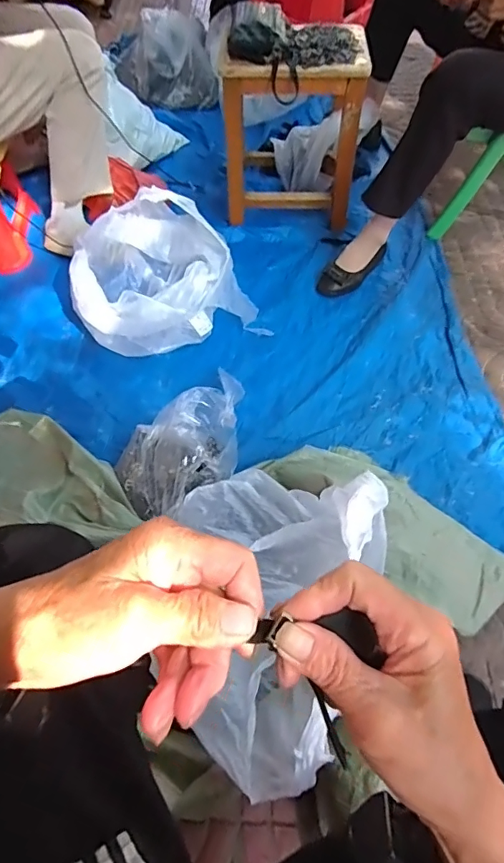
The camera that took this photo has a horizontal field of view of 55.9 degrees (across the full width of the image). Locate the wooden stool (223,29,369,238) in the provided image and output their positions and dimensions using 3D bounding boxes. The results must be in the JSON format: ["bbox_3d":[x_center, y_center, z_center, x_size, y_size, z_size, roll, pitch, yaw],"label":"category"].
[{"bbox_3d":[0.101,-0.738,1.196,0.320,0.385,0.223,3,61,5],"label":"wooden stool"}]

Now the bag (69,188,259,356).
[{"bbox_3d":[-0.235,-0.392,1.122,0.370,0.179,0.387,-22,62,-9],"label":"bag"}]

